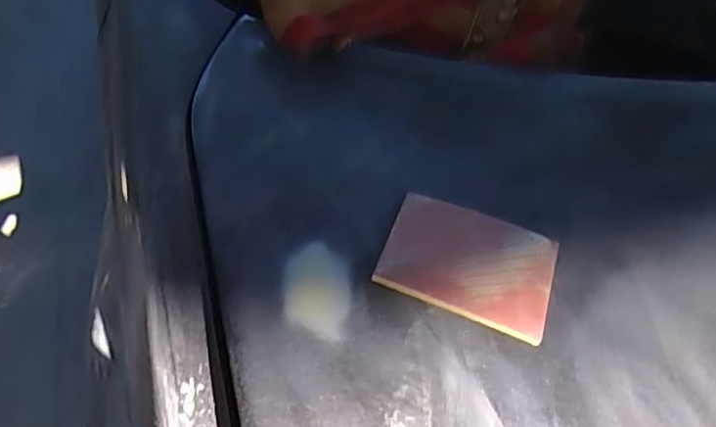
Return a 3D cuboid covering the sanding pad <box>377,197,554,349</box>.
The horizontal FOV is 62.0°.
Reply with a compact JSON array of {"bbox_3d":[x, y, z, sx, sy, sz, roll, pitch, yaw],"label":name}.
[{"bbox_3d":[0.068,0.028,0.364,0.100,0.009,0.077,17,50,10],"label":"sanding pad"}]

